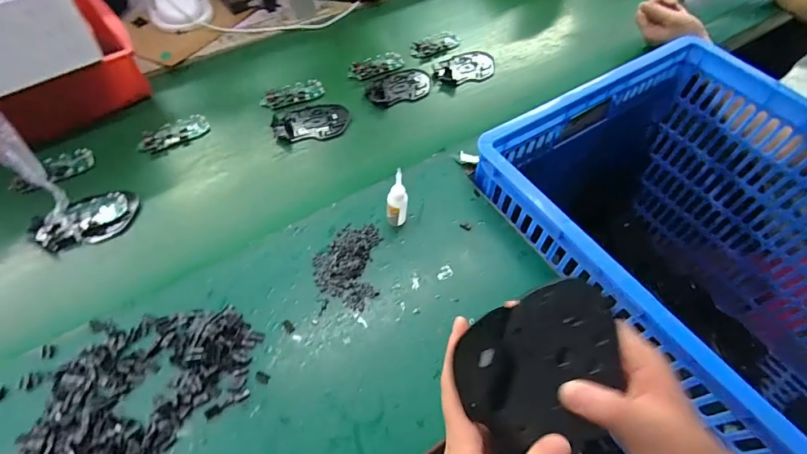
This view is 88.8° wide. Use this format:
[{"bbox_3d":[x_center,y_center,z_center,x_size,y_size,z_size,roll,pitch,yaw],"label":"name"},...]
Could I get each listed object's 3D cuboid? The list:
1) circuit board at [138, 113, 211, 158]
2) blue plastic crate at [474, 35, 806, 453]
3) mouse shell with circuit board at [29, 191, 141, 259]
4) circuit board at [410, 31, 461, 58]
[{"bbox_3d":[-0.335,-0.135,0.603,0.098,0.014,0.047,-37,64,-25],"label":"circuit board"},{"bbox_3d":[0.464,0.128,0.622,0.480,0.420,0.653,-28,61,-21],"label":"blue plastic crate"},{"bbox_3d":[-0.391,-0.009,0.509,0.114,0.020,0.061,-28,61,-21],"label":"mouse shell with circuit board"},{"bbox_3d":[0.058,-0.335,0.749,0.107,0.009,0.046,-31,62,-22],"label":"circuit board"}]

